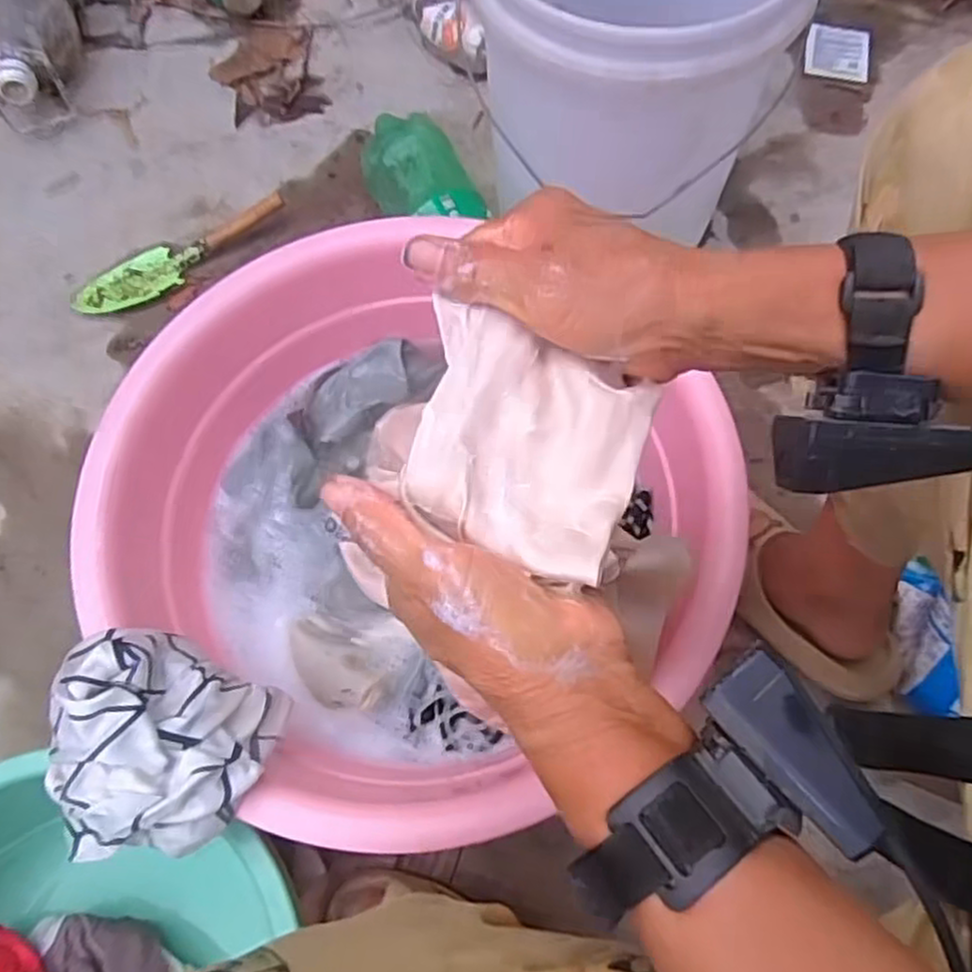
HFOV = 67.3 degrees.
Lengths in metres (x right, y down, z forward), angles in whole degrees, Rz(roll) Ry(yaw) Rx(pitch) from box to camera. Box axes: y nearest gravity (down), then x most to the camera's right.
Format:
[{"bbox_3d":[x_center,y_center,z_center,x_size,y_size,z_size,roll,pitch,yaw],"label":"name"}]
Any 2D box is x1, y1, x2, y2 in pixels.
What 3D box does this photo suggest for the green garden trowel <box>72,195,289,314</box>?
[{"bbox_3d":[-0.361,-0.278,0.855,0.264,0.034,0.071,-33,72,-11],"label":"green garden trowel"}]

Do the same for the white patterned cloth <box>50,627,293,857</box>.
[{"bbox_3d":[-0.208,0.159,0.460,0.135,0.078,0.136,0,68,2],"label":"white patterned cloth"}]

